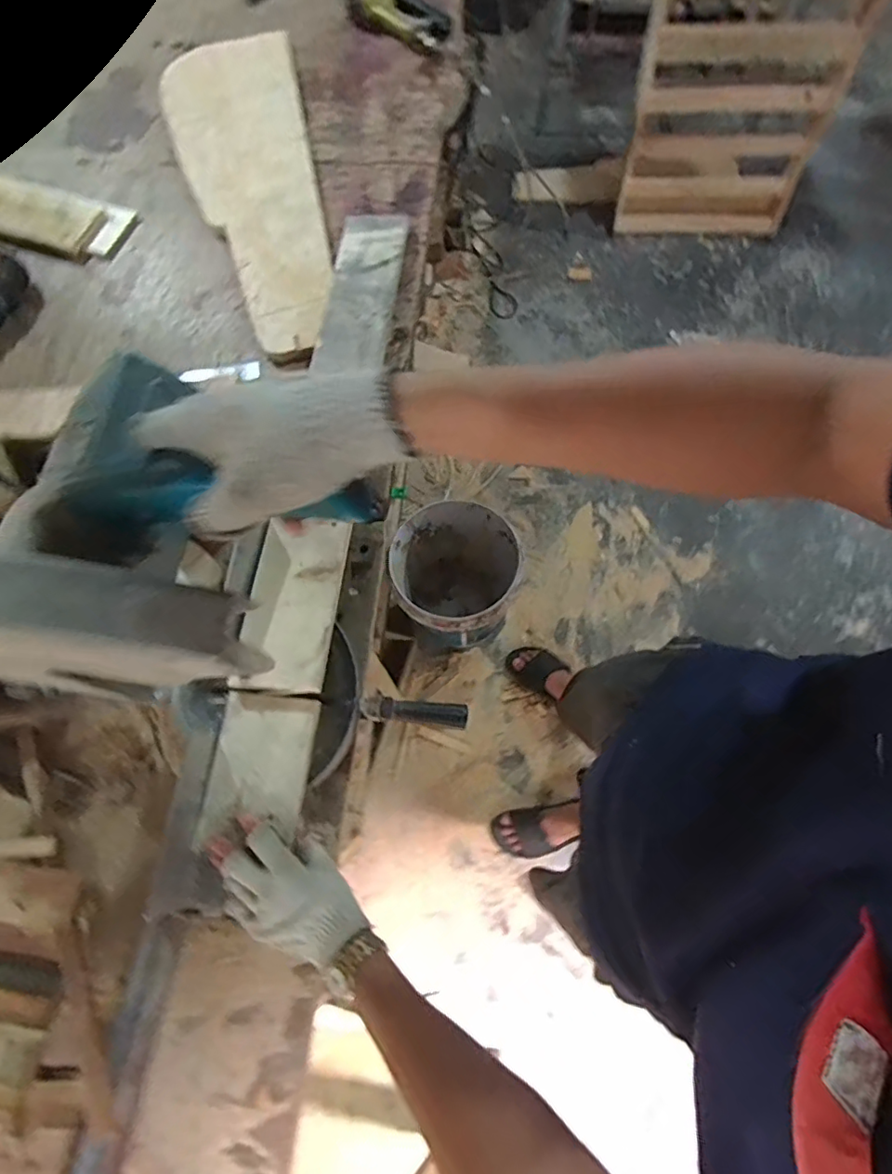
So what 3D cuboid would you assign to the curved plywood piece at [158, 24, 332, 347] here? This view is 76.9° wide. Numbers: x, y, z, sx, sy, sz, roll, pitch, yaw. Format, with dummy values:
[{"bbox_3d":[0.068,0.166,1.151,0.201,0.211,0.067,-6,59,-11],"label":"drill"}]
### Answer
[{"bbox_3d":[-0.348,-0.700,0.962,0.242,0.016,0.750,-12,71,-1],"label":"curved plywood piece"}]

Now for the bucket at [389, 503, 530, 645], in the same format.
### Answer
[{"bbox_3d":[0.025,-0.018,1.364,0.283,0.280,0.304,-1,71,2],"label":"bucket"}]

